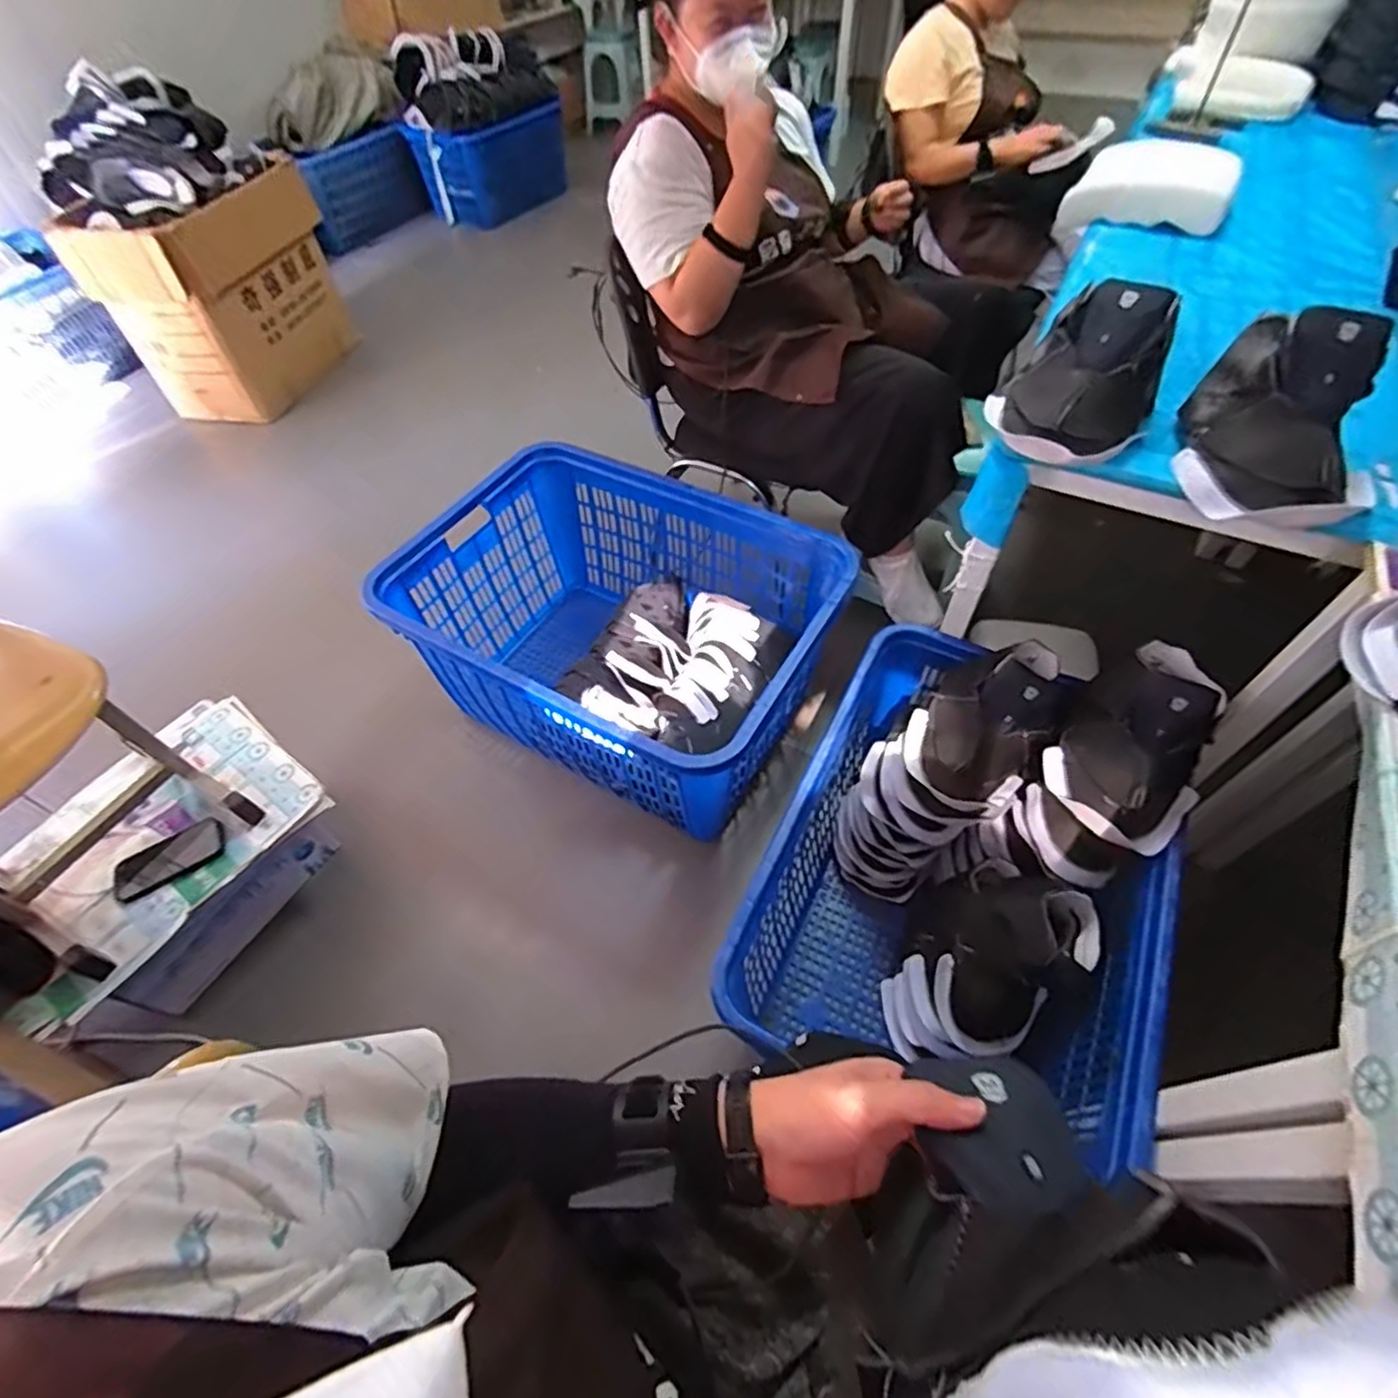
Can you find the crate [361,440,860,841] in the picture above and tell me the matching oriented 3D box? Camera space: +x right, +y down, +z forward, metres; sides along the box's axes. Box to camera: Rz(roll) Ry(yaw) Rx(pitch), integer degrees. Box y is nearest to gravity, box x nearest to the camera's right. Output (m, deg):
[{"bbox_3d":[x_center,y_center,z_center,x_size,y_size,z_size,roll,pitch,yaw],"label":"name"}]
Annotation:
[{"bbox_3d":[-0.153,-0.127,1.409,0.792,0.411,0.590,26,59,20],"label":"crate"}]

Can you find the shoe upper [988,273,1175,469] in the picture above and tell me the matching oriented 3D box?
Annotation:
[{"bbox_3d":[0.472,-0.404,0.828,0.175,0.146,0.211,33,62,23],"label":"shoe upper"}]

